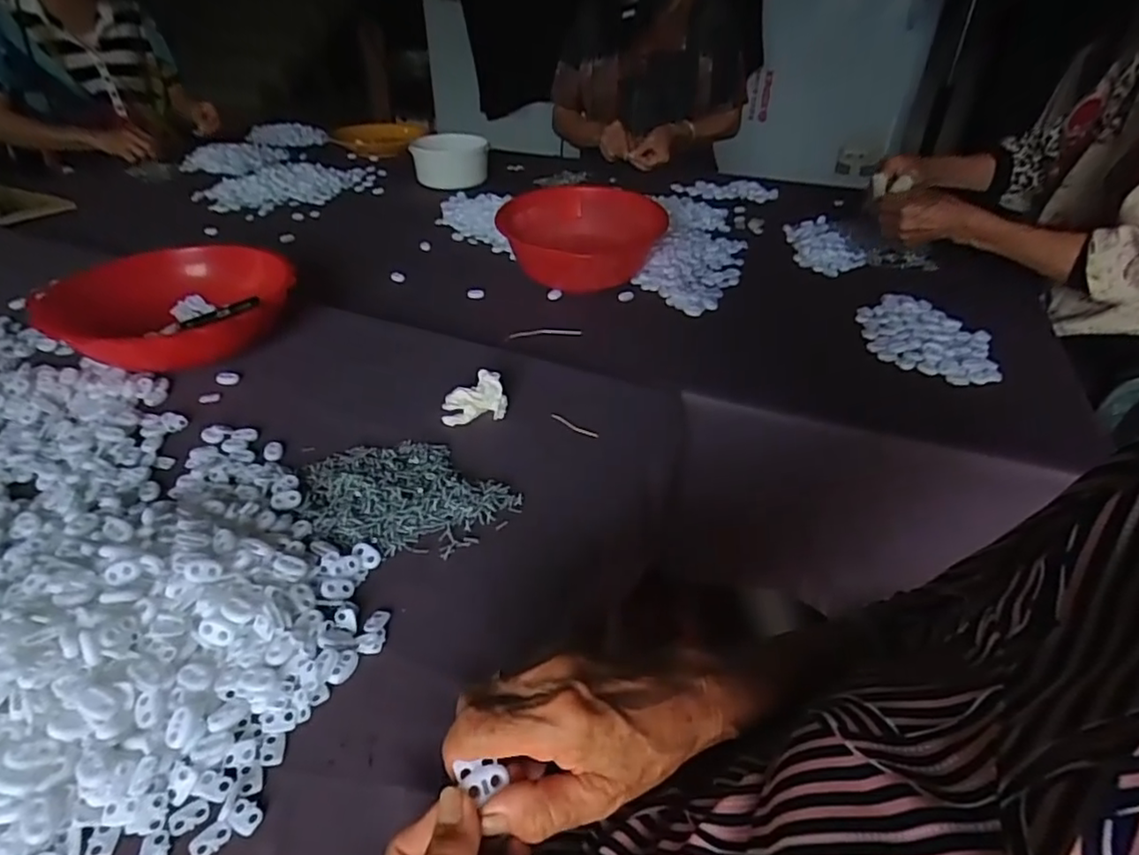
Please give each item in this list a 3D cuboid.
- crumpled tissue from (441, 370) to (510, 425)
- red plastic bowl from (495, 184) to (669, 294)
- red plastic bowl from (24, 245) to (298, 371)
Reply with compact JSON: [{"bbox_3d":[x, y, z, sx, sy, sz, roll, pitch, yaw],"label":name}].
[{"bbox_3d":[-0.093,-0.031,0.612,0.061,0.042,0.028,-6,36,-13],"label":"crumpled tissue"},{"bbox_3d":[0.020,-0.266,0.904,0.214,0.111,0.214,2,35,-2],"label":"red plastic bowl"},{"bbox_3d":[-0.415,-0.122,0.688,0.201,0.085,0.192,2,35,-2],"label":"red plastic bowl"}]

